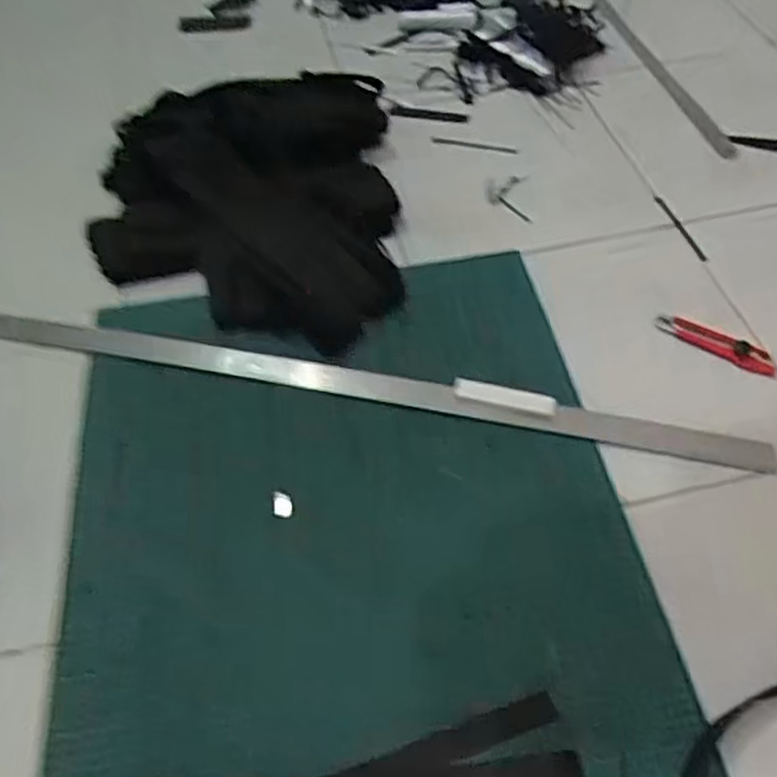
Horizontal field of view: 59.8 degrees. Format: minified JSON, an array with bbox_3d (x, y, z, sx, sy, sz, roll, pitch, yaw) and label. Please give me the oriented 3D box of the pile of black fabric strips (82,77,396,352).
[{"bbox_3d":[-0.209,-0.295,0.975,0.436,0.094,0.499,-3,54,1],"label":"pile of black fabric strips"}]

